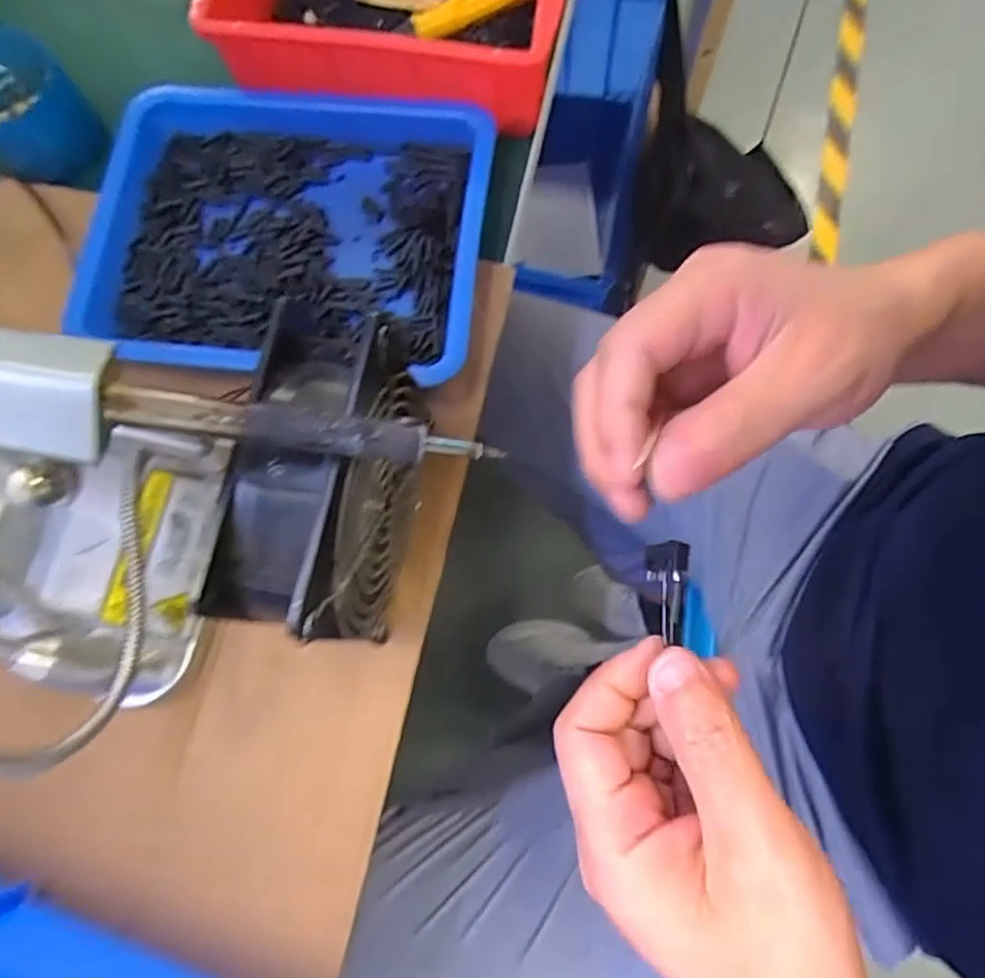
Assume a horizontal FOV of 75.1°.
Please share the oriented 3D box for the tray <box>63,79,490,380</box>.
[{"bbox_3d":[-0.120,-0.144,0.359,0.227,0.027,0.166,6,78,2],"label":"tray"}]

